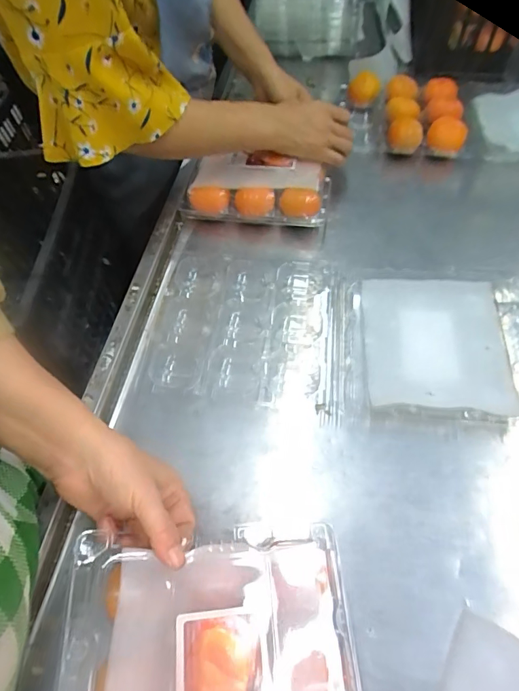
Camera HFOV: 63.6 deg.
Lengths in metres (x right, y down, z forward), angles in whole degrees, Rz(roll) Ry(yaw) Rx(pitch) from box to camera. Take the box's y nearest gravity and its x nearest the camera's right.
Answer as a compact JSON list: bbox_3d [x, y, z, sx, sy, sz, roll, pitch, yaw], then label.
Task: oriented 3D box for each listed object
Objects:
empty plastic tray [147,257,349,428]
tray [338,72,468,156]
[{"bbox_3d":[-0.010,-0.023,0.499,0.223,0.026,0.199,7,58,8],"label":"empty plastic tray"},{"bbox_3d":[0.240,-0.401,0.713,0.190,0.053,0.217,5,58,7],"label":"tray"}]

